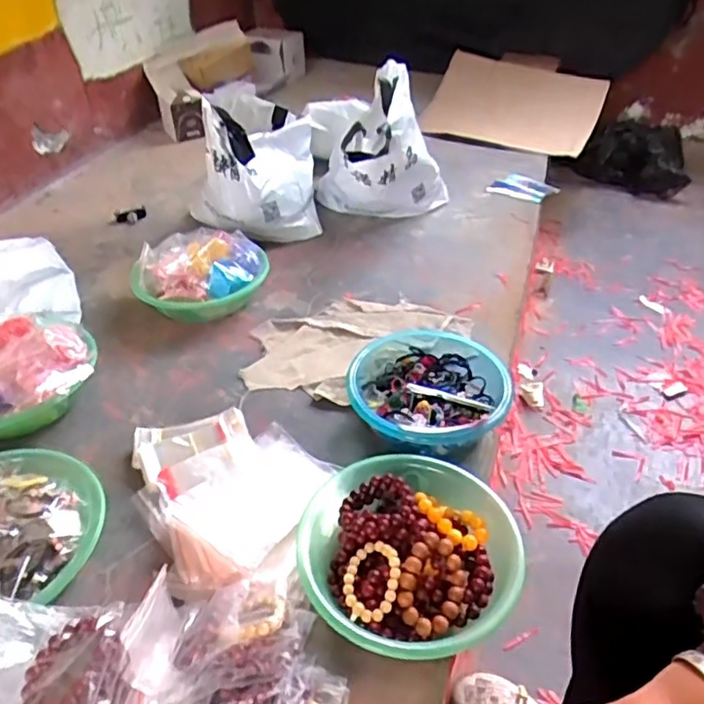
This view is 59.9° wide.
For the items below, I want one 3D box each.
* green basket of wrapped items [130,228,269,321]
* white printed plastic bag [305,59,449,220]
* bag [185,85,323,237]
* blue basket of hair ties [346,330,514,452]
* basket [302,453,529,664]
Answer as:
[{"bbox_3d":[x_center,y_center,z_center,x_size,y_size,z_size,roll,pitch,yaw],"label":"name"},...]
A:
[{"bbox_3d":[-0.272,-0.142,1.104,0.236,0.111,0.199,-9,39,-9],"label":"green basket of wrapped items"},{"bbox_3d":[0.062,-0.481,1.417,0.312,0.253,0.478,-3,39,-1],"label":"white printed plastic bag"},{"bbox_3d":[-0.219,-0.421,1.338,0.277,0.249,0.305,-6,39,-5],"label":"bag"},{"bbox_3d":[0.097,0.051,0.891,0.230,0.072,0.267,-19,42,-21],"label":"blue basket of hair ties"},{"bbox_3d":[0.060,0.234,0.680,0.234,0.089,0.228,-1,39,1],"label":"basket"}]

